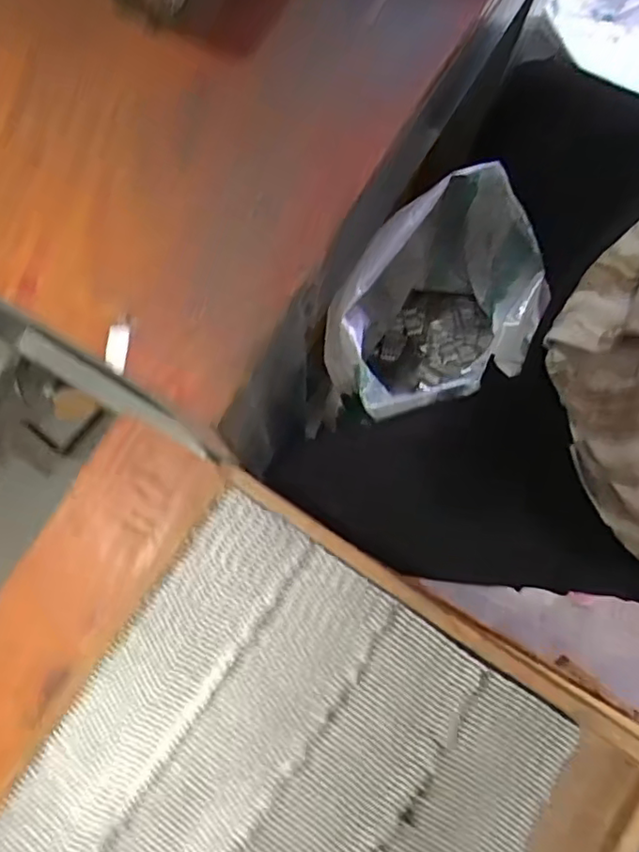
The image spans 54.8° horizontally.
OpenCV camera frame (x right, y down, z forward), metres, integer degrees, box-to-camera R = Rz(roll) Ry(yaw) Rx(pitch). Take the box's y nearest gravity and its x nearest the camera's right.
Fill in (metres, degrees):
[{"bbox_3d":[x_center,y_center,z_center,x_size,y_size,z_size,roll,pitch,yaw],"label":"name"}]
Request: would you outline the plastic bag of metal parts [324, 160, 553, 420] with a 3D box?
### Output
[{"bbox_3d":[0.136,-0.117,0.802,0.289,0.288,0.202,-37,81,-8],"label":"plastic bag of metal parts"}]

